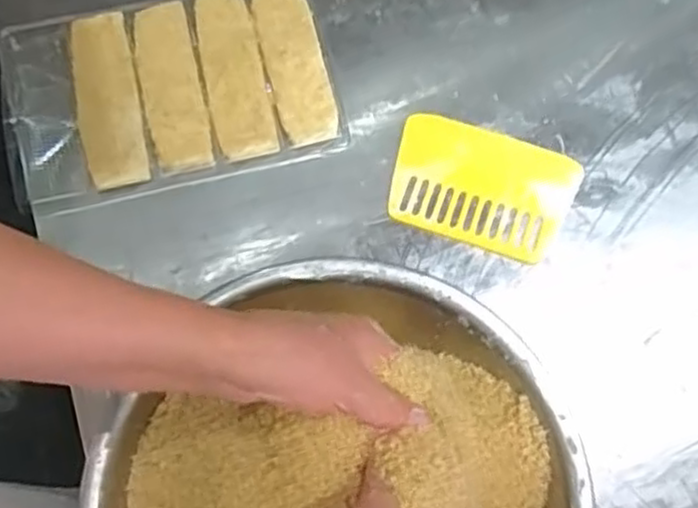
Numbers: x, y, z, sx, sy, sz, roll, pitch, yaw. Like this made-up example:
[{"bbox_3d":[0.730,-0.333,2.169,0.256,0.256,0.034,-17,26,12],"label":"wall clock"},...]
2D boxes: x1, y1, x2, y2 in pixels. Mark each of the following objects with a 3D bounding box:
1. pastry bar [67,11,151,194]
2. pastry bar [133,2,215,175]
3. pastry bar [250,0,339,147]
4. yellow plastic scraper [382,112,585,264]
[{"bbox_3d":[-0.231,-0.148,0.705,0.057,0.020,0.189,-14,70,-4],"label":"pastry bar"},{"bbox_3d":[-0.171,-0.161,0.710,0.056,0.017,0.188,-13,70,-4],"label":"pastry bar"},{"bbox_3d":[-0.055,-0.190,0.714,0.056,0.029,0.185,-13,70,-4],"label":"pastry bar"},{"bbox_3d":[0.120,-0.062,0.668,0.159,0.009,0.116,18,76,6],"label":"yellow plastic scraper"}]

